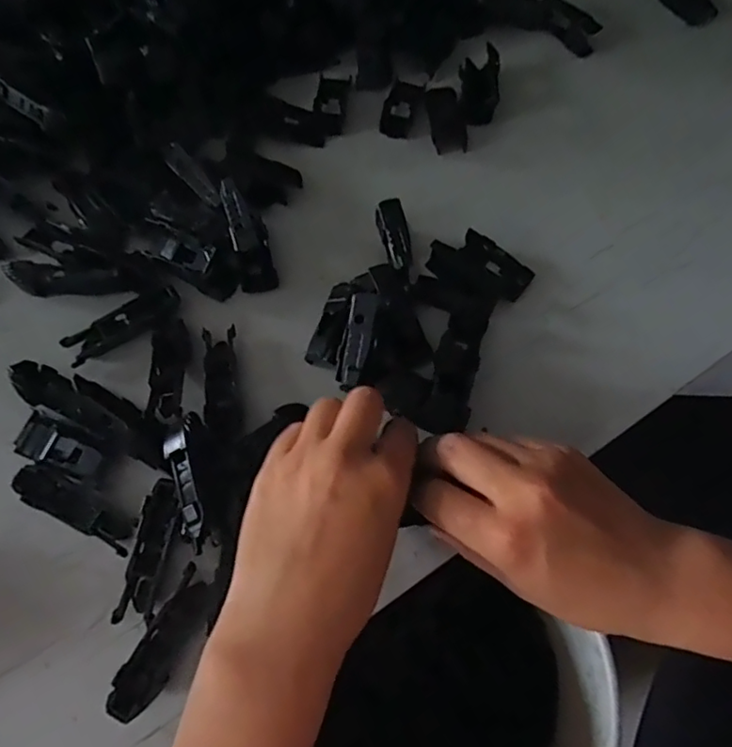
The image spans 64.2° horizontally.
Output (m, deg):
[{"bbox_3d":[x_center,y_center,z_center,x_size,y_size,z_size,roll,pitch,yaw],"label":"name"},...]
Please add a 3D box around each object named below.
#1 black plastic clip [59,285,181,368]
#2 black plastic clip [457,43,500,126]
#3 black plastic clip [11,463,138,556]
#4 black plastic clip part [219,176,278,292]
[{"bbox_3d":[-0.147,-0.030,0.355,0.071,0.010,0.022,-29,70,-13],"label":"black plastic clip"},{"bbox_3d":[0.083,-0.213,0.434,0.026,0.022,0.061,6,66,1],"label":"black plastic clip"},{"bbox_3d":[-0.154,0.070,0.313,0.070,0.014,0.022,25,68,9],"label":"black plastic clip"},{"bbox_3d":[-0.075,-0.088,0.368,0.024,0.015,0.072,-19,94,-9],"label":"black plastic clip part"}]

